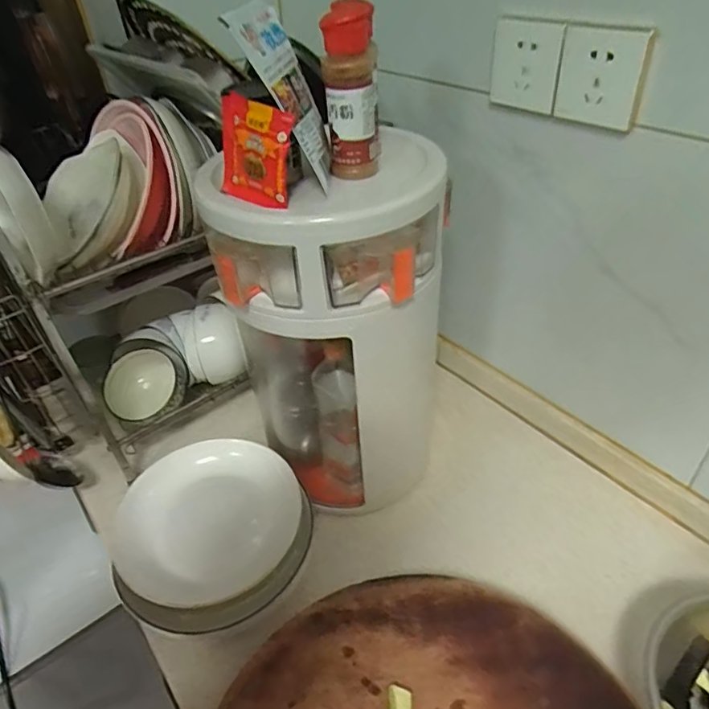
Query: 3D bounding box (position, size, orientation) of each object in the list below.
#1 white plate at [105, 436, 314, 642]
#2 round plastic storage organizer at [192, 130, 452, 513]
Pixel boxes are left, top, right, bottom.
[{"bbox_3d":[-0.154,0.192,0.595,0.201,0.041,0.195,1,47,-1],"label":"white plate"},{"bbox_3d":[-0.022,-0.023,0.625,0.214,0.408,0.220,-3,41,2],"label":"round plastic storage organizer"}]

